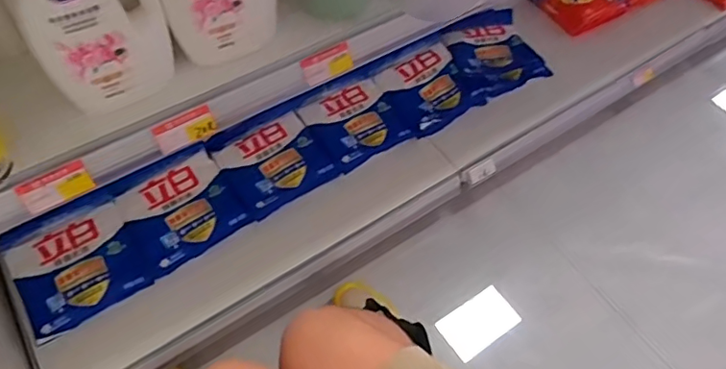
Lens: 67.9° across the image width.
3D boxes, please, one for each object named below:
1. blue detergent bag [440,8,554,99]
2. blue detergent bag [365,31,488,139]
[{"bbox_3d":[0.321,-0.339,1.348,0.227,0.062,0.226,-16,59,-13],"label":"blue detergent bag"},{"bbox_3d":[0.147,-0.237,1.288,0.207,0.054,0.223,-26,62,-18],"label":"blue detergent bag"}]

